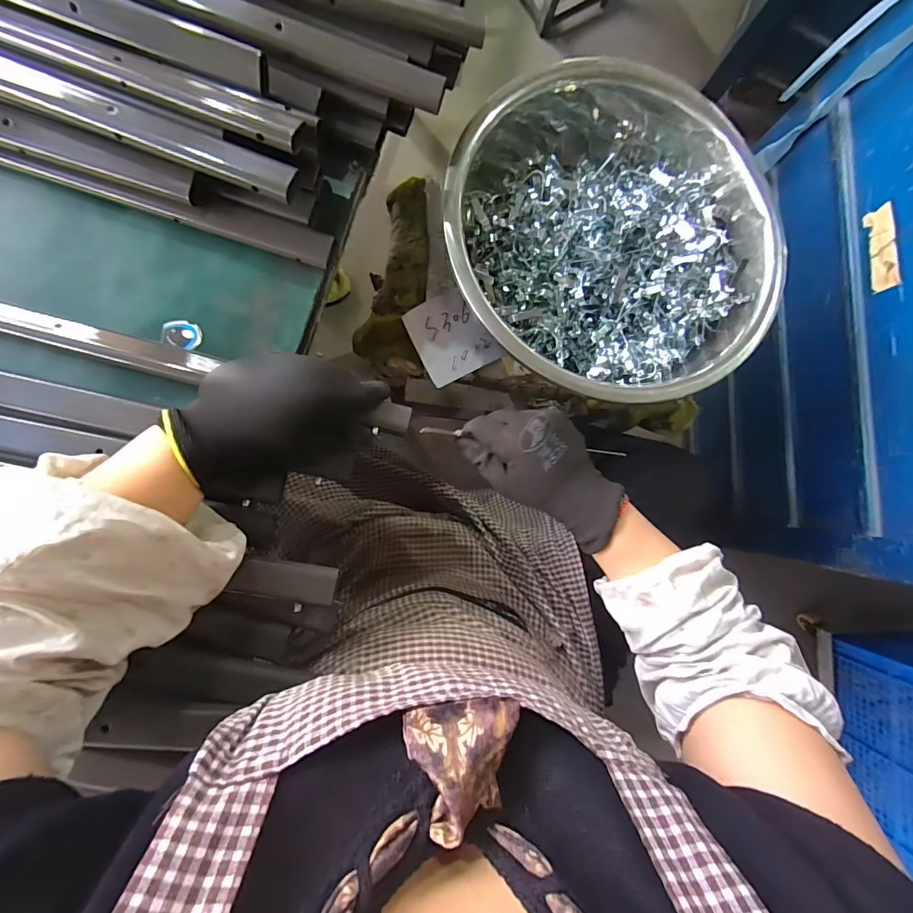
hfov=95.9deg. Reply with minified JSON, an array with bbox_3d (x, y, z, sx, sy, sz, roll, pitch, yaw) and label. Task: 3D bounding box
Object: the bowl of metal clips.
[{"bbox_3d":[0.174,-0.262,0.480,0.367,0.097,0.390,0,86,-7],"label":"bowl of metal clips"}]

